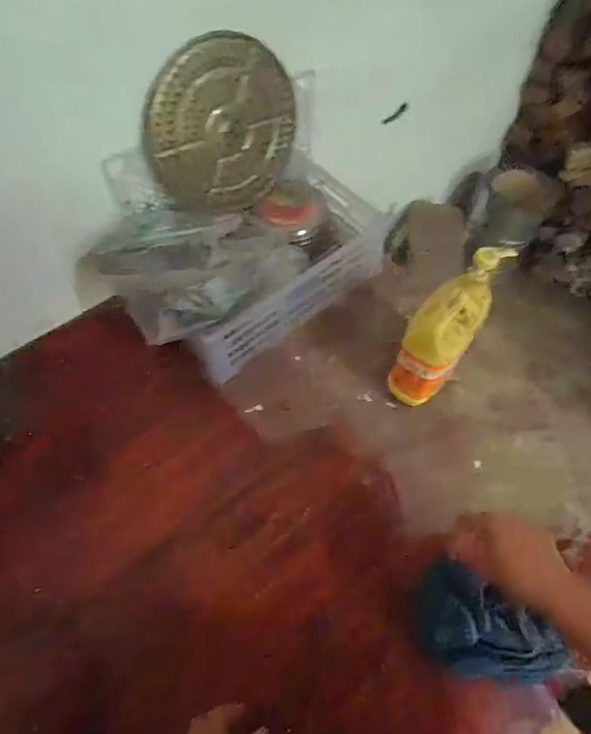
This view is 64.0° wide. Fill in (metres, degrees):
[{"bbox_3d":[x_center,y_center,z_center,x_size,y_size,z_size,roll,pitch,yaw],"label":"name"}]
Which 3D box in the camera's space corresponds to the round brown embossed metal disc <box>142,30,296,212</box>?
[{"bbox_3d":[-0.114,-0.378,0.756,0.244,0.245,0.017,-14,42,-28],"label":"round brown embossed metal disc"}]

